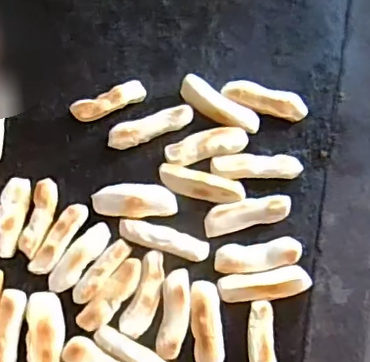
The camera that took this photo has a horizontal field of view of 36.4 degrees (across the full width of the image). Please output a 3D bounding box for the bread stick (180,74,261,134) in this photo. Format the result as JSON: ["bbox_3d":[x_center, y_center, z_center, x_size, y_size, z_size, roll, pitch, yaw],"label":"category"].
[{"bbox_3d":[0.028,-0.060,0.467,0.072,0.020,0.022,32,83,4],"label":"bread stick"}]

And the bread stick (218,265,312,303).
[{"bbox_3d":[0.063,0.084,0.453,0.071,0.019,0.023,-9,82,-1],"label":"bread stick"}]

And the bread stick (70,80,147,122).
[{"bbox_3d":[-0.063,-0.065,0.473,0.062,0.017,0.019,-23,83,-3],"label":"bread stick"}]

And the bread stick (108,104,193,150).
[{"bbox_3d":[-0.028,-0.044,0.467,0.072,0.017,0.019,-20,82,-3],"label":"bread stick"}]

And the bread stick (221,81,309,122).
[{"bbox_3d":[0.067,-0.067,0.472,0.071,0.021,0.023,12,82,2],"label":"bread stick"}]

